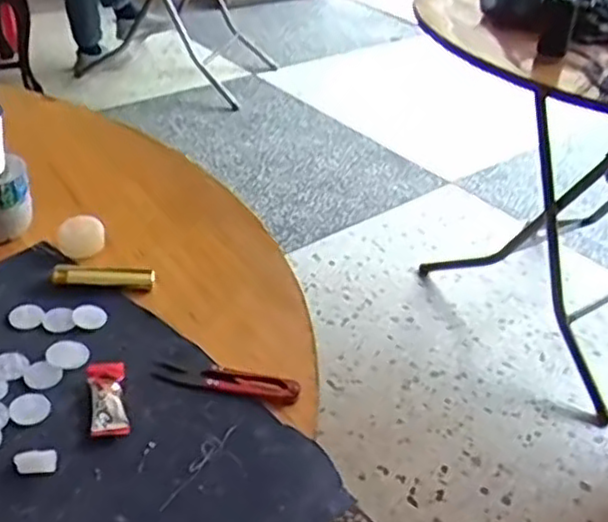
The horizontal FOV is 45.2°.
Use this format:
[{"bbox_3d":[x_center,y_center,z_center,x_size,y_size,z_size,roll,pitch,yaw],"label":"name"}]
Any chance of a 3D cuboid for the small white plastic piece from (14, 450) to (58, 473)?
[{"bbox_3d":[-0.166,0.125,0.452,0.024,0.010,0.012,-2,37,-12],"label":"small white plastic piece"}]

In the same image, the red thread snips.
[{"bbox_3d":[-0.056,0.084,0.531,0.104,0.005,0.028,12,36,8],"label":"red thread snips"}]

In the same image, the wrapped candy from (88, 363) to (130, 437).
[{"bbox_3d":[-0.134,0.094,0.501,0.025,0.009,0.063,-5,38,-15],"label":"wrapped candy"}]

